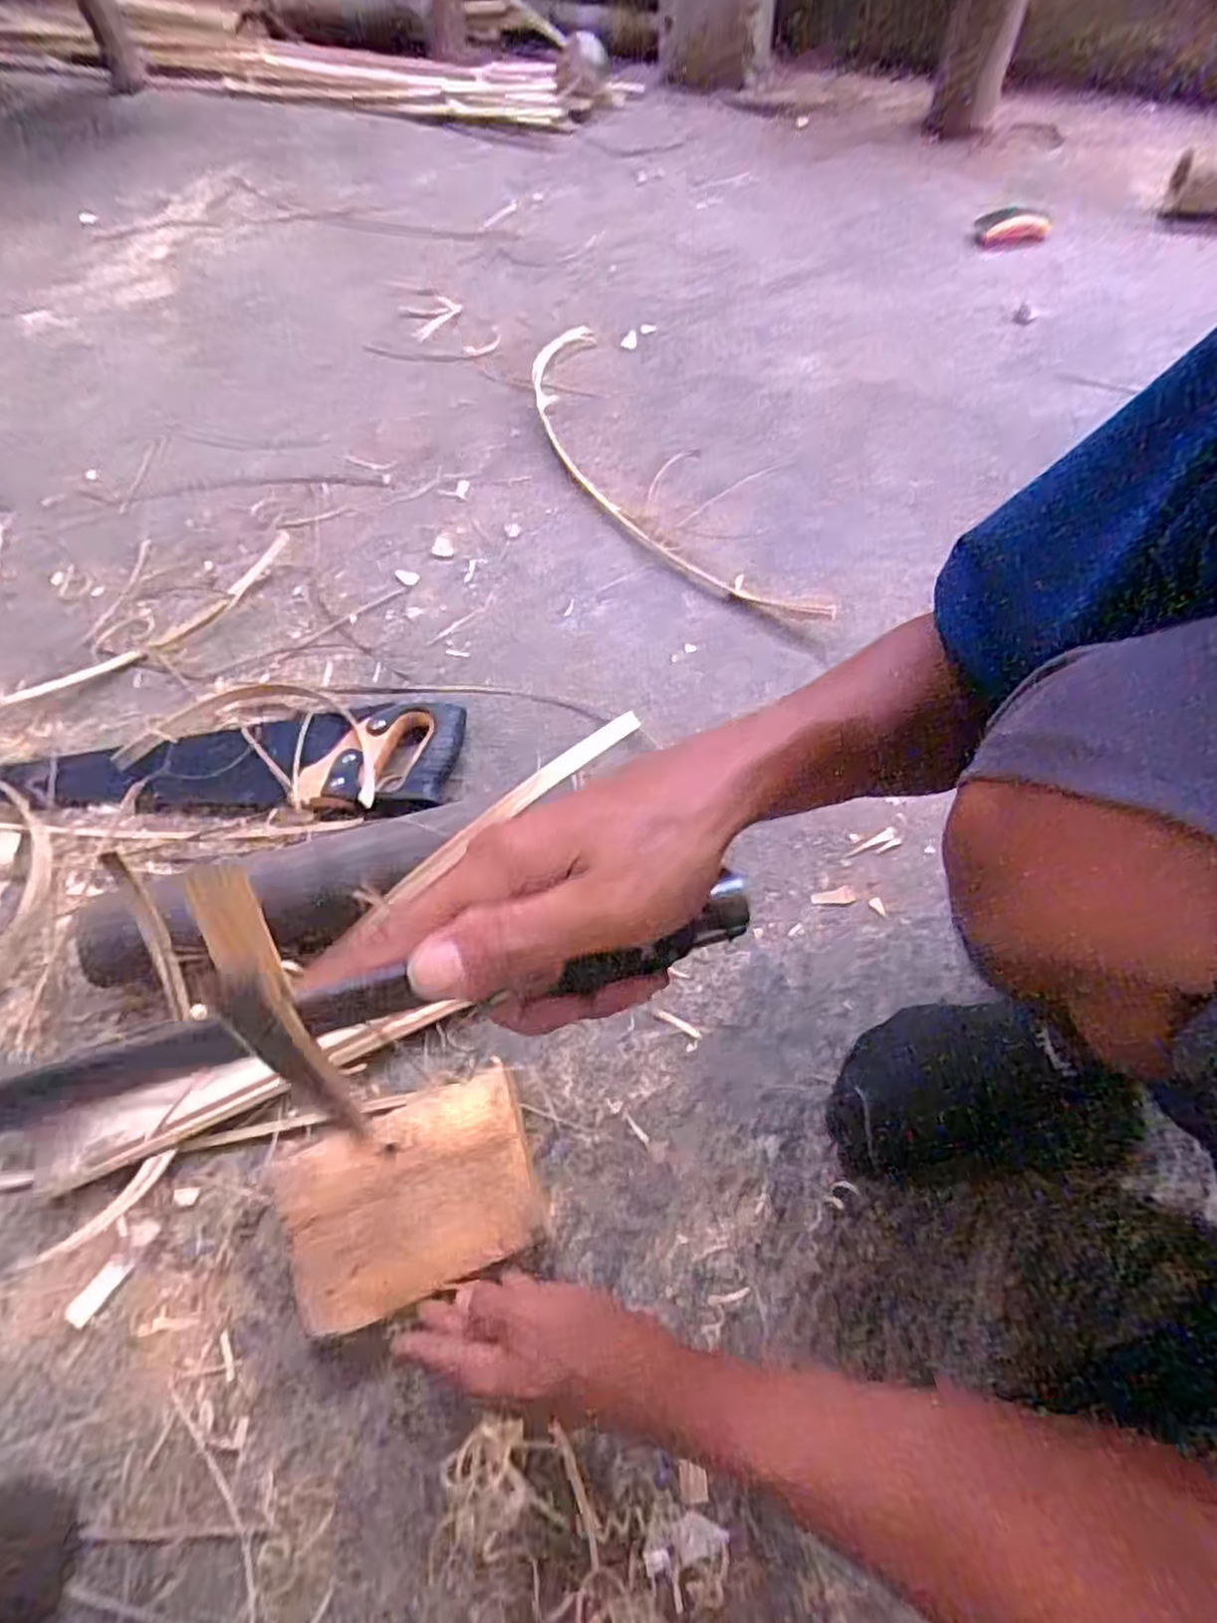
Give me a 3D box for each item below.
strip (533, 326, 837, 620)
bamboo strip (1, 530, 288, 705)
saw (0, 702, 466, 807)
[{"bbox_3d":[0.045,-0.400,0.885,0.146,0.022,0.614,-28,67,-12],"label":"strip"},{"bbox_3d":[-0.473,-0.201,0.792,0.321,0.021,0.043,-40,69,-16],"label":"bamboo strip"},{"bbox_3d":[-0.369,-0.058,0.704,0.463,0.036,0.118,2,62,3],"label":"saw"}]

